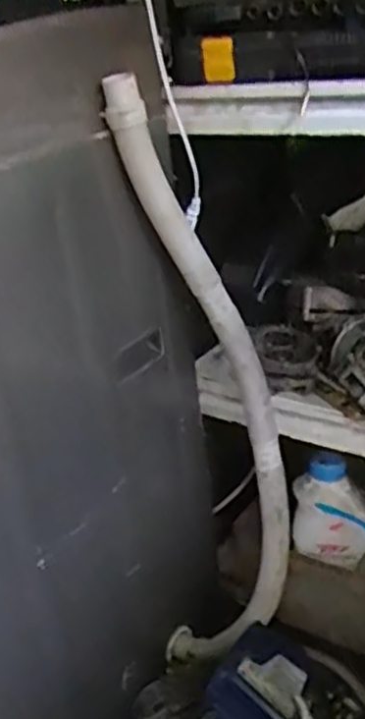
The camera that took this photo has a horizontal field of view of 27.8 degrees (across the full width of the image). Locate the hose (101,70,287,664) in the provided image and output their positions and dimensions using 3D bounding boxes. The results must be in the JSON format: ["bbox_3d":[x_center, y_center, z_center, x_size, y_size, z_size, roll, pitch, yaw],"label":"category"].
[{"bbox_3d":[0.029,0.057,0.867,0.165,0.734,0.098,-5,26,4],"label":"hose"}]

